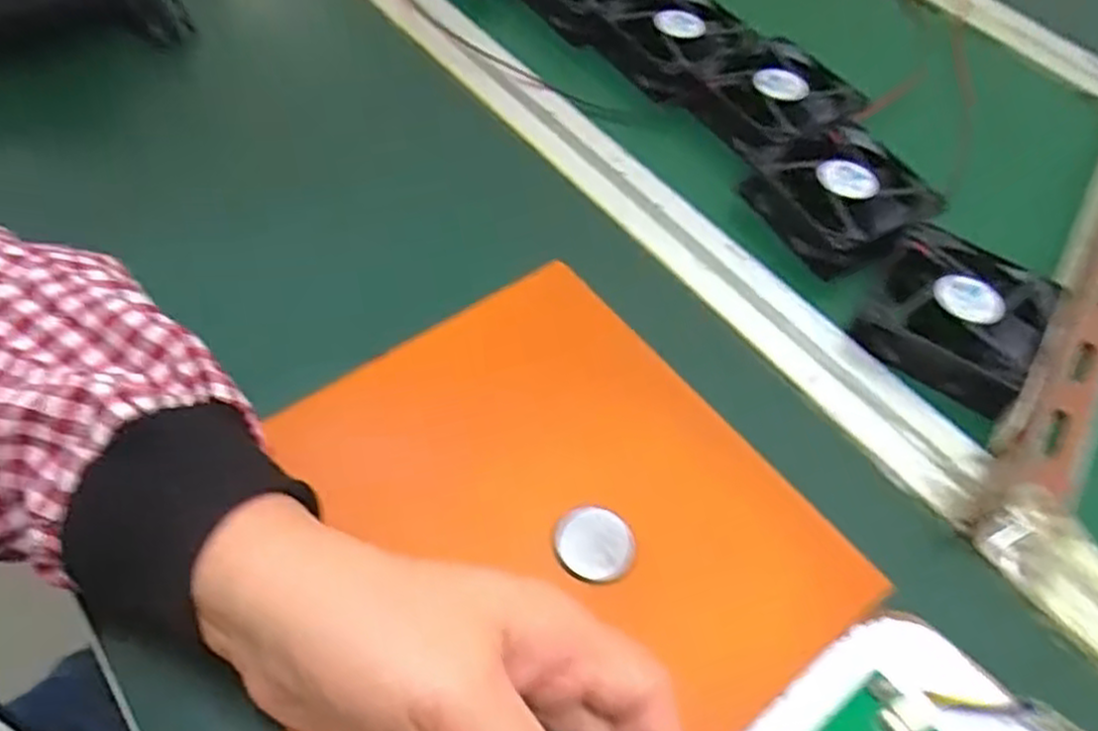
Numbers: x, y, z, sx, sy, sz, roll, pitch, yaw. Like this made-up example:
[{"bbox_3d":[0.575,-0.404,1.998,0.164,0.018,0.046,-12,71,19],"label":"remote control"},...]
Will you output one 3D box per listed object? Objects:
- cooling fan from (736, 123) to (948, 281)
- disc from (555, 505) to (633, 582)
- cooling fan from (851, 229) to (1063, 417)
[{"bbox_3d":[0.164,-0.093,0.418,0.083,0.026,0.088,-19,58,-17],"label":"cooling fan"},{"bbox_3d":[0.017,0.067,0.286,0.029,0.006,0.027,2,55,-3],"label":"disc"},{"bbox_3d":[0.201,-0.027,0.377,0.077,0.023,0.078,31,58,17],"label":"cooling fan"}]

